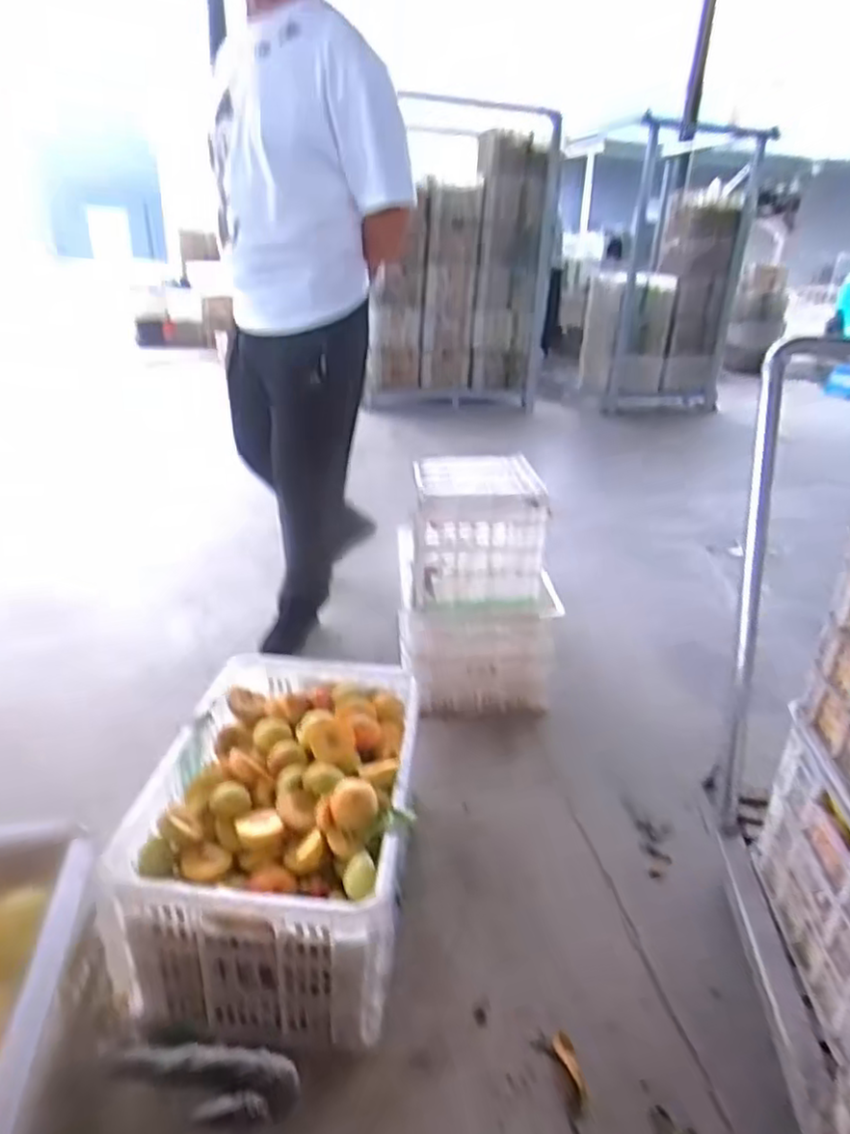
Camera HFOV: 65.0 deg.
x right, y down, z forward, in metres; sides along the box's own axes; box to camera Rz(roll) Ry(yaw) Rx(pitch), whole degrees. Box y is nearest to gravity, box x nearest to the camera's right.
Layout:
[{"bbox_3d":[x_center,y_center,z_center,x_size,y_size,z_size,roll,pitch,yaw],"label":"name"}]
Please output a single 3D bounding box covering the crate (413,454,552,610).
[{"bbox_3d":[0.123,-0.083,1.599,0.292,0.287,0.237,1,25,-5],"label":"crate"}]

